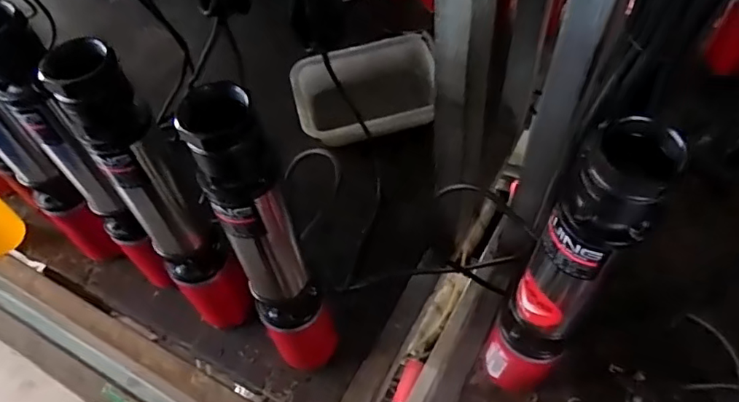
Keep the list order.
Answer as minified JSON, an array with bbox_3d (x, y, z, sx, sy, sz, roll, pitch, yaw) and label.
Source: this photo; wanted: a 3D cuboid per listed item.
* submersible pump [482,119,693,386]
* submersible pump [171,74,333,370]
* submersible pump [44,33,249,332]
[{"bbox_3d":[0.168,0.084,0.494,0.065,0.405,0.062,35,67,24],"label":"submersible pump"},{"bbox_3d":[-0.093,0.068,0.558,0.078,0.443,0.080,-24,59,-10],"label":"submersible pump"},{"bbox_3d":[-0.217,0.028,0.609,0.079,0.445,0.085,-40,63,-19],"label":"submersible pump"}]

